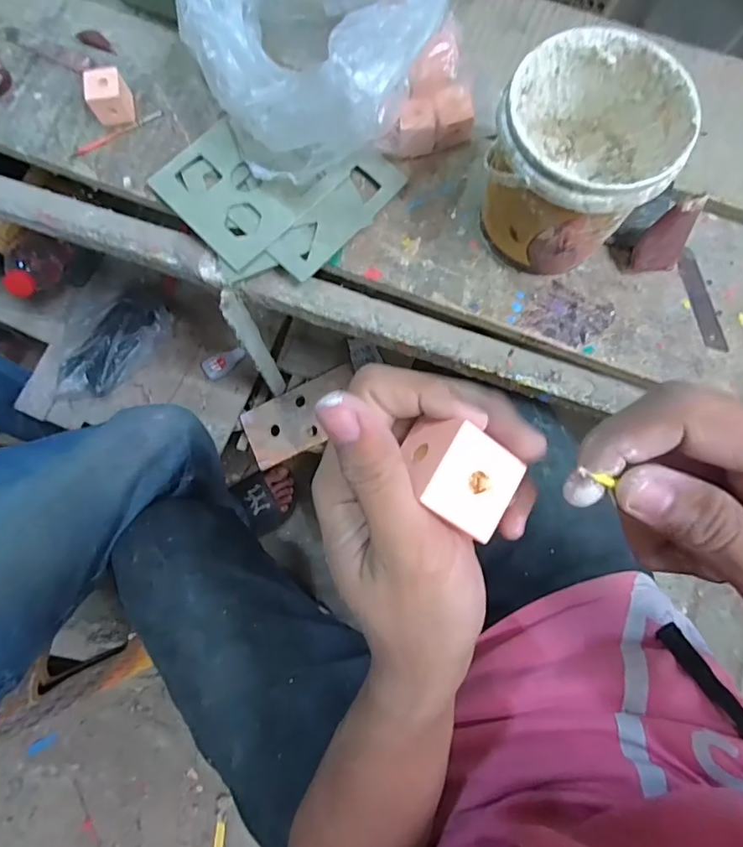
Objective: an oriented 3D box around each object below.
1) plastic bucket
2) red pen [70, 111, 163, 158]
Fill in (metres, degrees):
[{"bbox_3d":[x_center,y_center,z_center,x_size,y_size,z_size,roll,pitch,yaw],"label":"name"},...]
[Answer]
[{"bbox_3d":[0.149,-0.189,0.373,0.115,0.125,0.122,1,78,-3],"label":"plastic bucket"},{"bbox_3d":[-0.235,-0.268,0.446,0.090,0.004,0.011,-28,79,-7],"label":"red pen"}]

